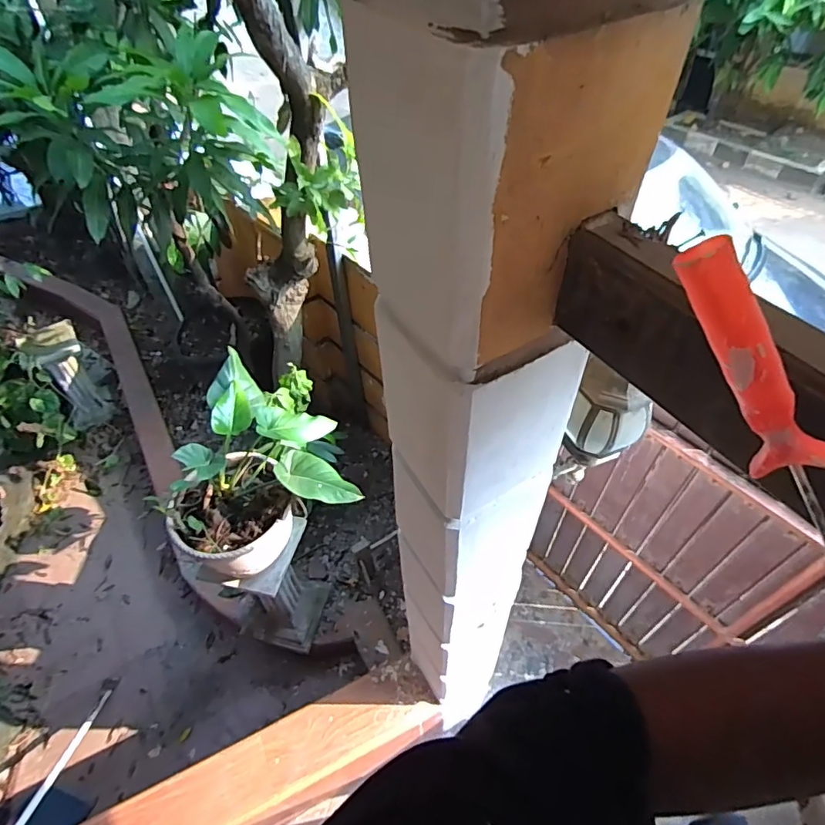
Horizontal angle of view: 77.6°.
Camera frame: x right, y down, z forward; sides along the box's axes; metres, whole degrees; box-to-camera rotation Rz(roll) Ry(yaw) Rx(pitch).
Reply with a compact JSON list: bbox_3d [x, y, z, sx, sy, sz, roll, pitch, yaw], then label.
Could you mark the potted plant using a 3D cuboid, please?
[{"bbox_3d":[-0.539,0.163,1.750,0.578,0.473,0.603,-17,51,-11],"label":"potted plant"}]

